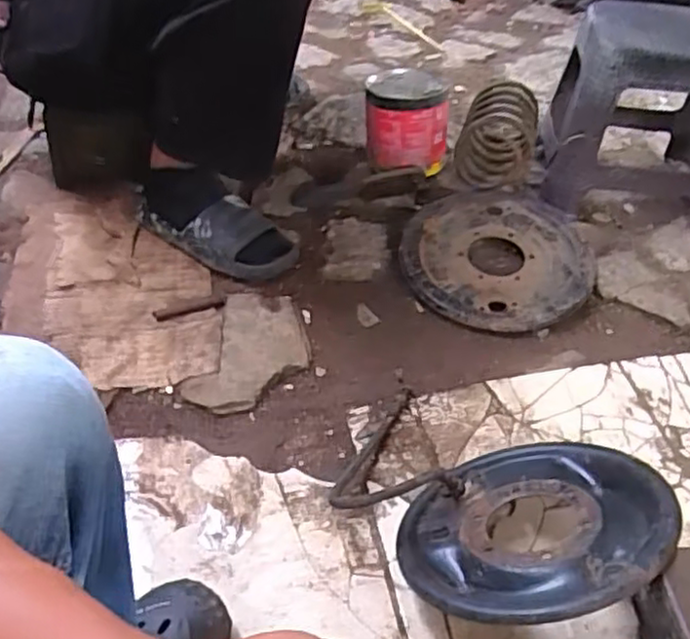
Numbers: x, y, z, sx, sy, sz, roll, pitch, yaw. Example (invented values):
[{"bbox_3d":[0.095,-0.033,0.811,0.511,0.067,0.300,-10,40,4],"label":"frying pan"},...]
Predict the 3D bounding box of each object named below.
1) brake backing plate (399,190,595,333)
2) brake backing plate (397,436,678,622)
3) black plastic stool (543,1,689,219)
[{"bbox_3d":[0.244,-0.103,1.138,0.302,0.045,0.316,0,44,0],"label":"brake backing plate"},{"bbox_3d":[0.191,0.210,0.704,0.270,0.033,0.259,-17,18,6],"label":"brake backing plate"},{"bbox_3d":[0.534,-0.374,1.237,0.311,0.331,0.288,8,44,8],"label":"black plastic stool"}]

